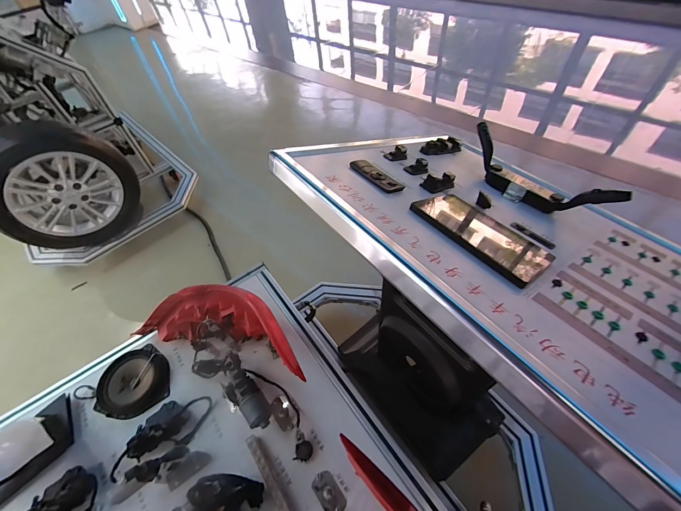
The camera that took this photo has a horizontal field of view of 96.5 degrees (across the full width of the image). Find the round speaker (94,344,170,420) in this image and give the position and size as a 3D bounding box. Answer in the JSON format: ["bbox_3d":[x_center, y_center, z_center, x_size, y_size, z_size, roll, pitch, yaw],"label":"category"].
[{"bbox_3d":[-0.565,0.340,0.822,0.183,0.040,0.167,-2,52,3],"label":"round speaker"}]

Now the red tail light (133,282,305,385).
[{"bbox_3d":[-0.329,0.181,0.781,0.516,0.201,0.149,-2,51,23],"label":"red tail light"}]

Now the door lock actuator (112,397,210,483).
[{"bbox_3d":[-0.421,0.415,0.737,0.207,0.061,0.115,-27,55,-15],"label":"door lock actuator"}]

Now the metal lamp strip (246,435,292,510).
[{"bbox_3d":[-0.156,0.490,0.672,0.020,0.034,0.190,-33,57,-19],"label":"metal lamp strip"}]

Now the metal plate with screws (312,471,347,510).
[{"bbox_3d":[-0.025,0.514,0.658,0.047,0.015,0.085,-34,57,-20],"label":"metal plate with screws"}]

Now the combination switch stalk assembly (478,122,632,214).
[{"bbox_3d":[0.411,-0.168,0.662,0.067,0.092,0.326,-34,57,-20],"label":"combination switch stalk assembly"}]

